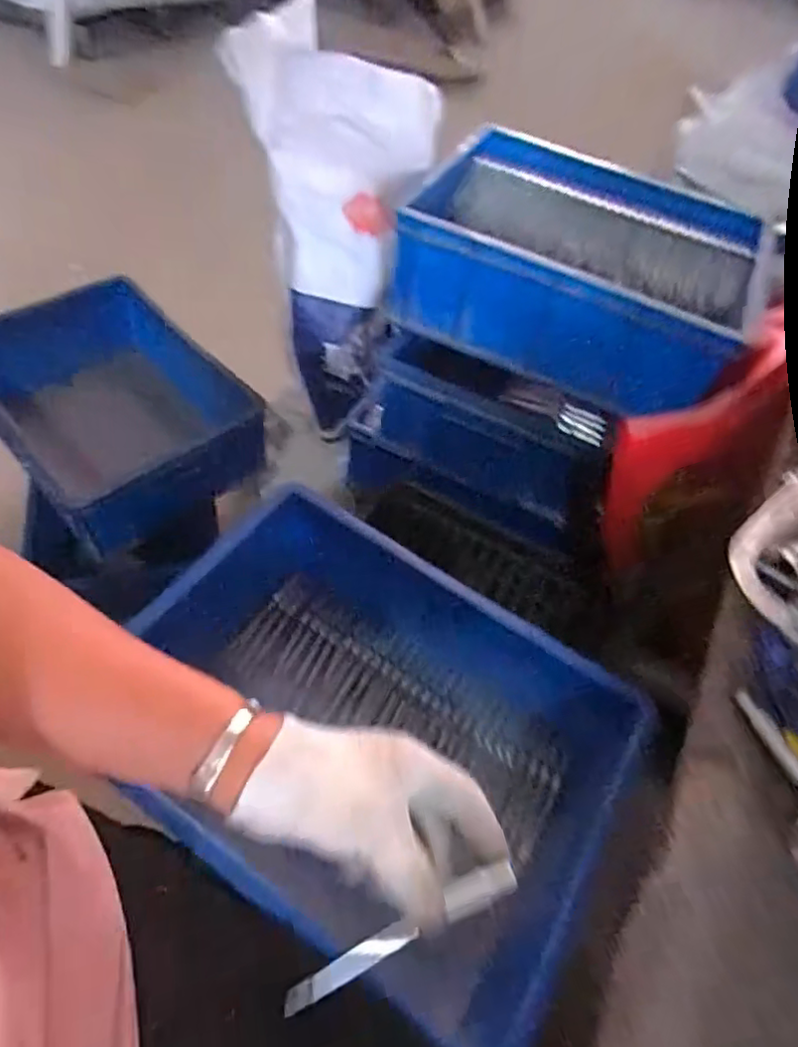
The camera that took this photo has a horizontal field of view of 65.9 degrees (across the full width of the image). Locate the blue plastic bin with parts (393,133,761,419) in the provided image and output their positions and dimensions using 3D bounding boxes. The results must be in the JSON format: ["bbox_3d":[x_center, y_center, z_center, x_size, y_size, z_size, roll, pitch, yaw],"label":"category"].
[{"bbox_3d":[0.211,-0.307,0.784,0.418,0.150,0.279,26,54,10],"label":"blue plastic bin with parts"}]

